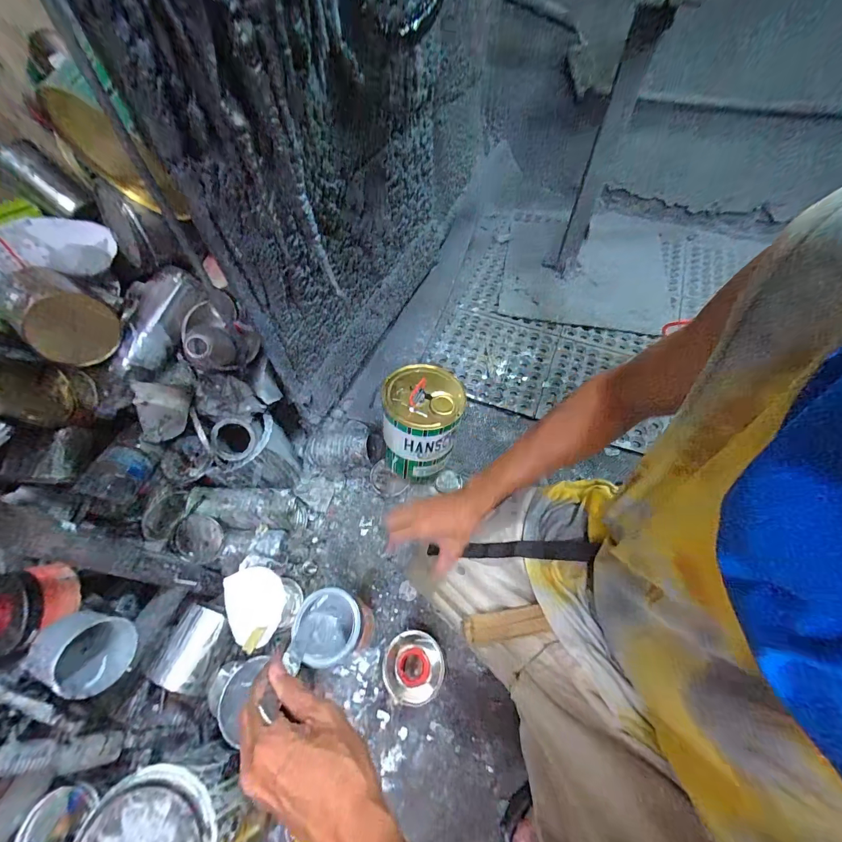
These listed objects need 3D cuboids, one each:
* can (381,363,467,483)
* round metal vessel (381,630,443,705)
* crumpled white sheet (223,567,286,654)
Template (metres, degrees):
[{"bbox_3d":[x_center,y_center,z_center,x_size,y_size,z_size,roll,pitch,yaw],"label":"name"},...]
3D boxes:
[{"bbox_3d":[0.002,0.009,0.784,0.160,0.202,0.180,4,59,5],"label":"can"},{"bbox_3d":[-0.011,0.409,0.608,0.097,0.061,0.099,-1,58,2],"label":"round metal vessel"},{"bbox_3d":[-0.283,0.320,0.631,0.100,0.042,0.123,-19,59,-9],"label":"crumpled white sheet"}]

